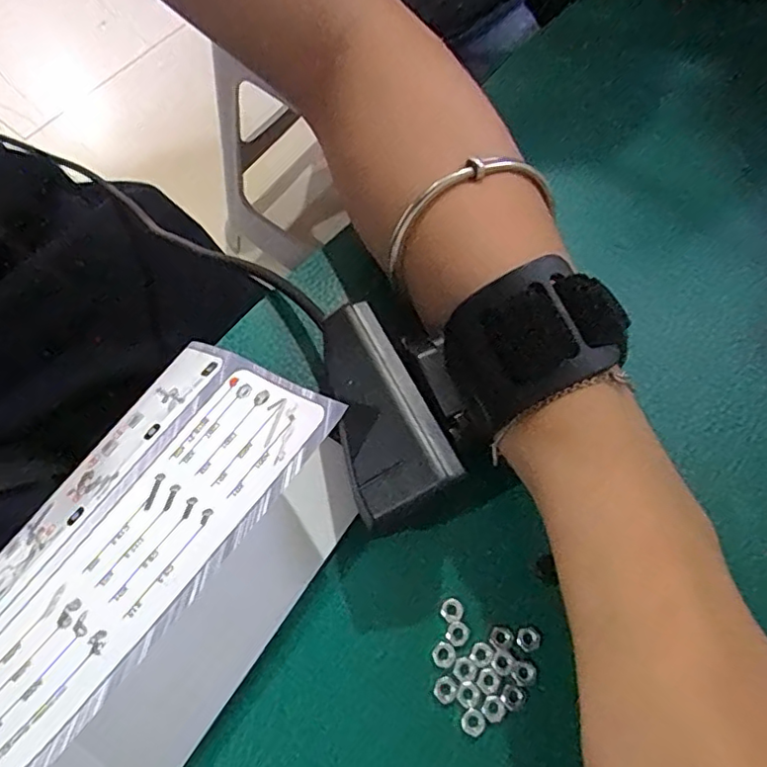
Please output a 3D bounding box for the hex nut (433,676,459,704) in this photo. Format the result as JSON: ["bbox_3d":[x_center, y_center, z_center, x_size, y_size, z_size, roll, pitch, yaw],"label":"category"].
[{"bbox_3d":[0.019,0.093,0.180,0.007,0.004,0.007,36,72,10],"label":"hex nut"}]

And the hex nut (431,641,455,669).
[{"bbox_3d":[0.019,0.084,0.184,0.007,0.004,0.007,37,72,11],"label":"hex nut"}]

